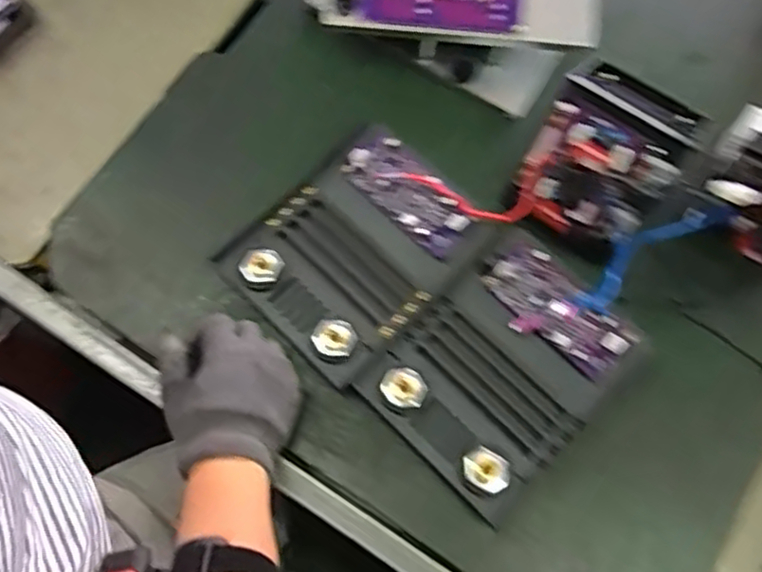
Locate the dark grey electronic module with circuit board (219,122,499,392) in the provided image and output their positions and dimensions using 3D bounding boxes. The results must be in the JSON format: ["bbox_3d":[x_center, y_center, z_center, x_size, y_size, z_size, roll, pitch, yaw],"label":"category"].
[{"bbox_3d":[-0.022,-0.030,0.567,0.147,0.047,0.173,43,78,14],"label":"dark grey electronic module with circuit board"}]

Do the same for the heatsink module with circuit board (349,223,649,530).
[{"bbox_3d":[0.089,0.062,0.531,0.143,0.038,0.174,42,77,14],"label":"heatsink module with circuit board"}]

